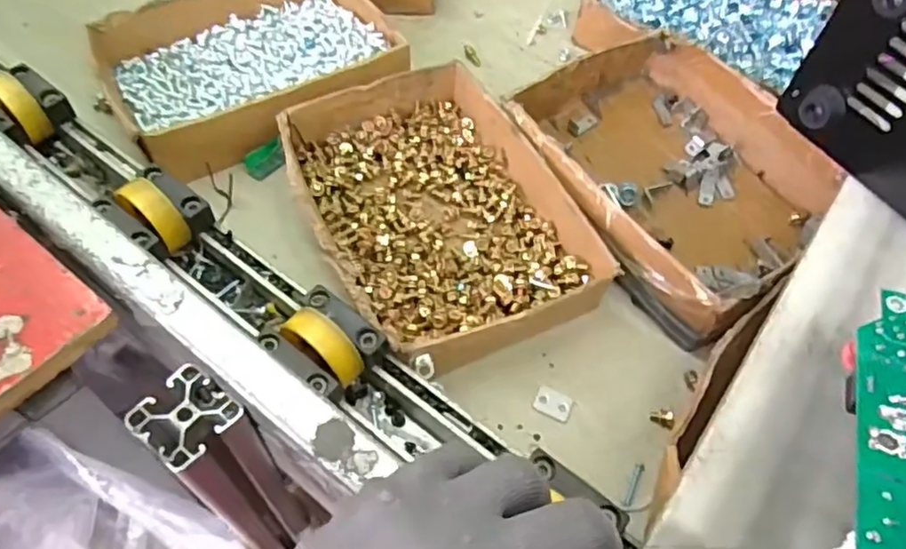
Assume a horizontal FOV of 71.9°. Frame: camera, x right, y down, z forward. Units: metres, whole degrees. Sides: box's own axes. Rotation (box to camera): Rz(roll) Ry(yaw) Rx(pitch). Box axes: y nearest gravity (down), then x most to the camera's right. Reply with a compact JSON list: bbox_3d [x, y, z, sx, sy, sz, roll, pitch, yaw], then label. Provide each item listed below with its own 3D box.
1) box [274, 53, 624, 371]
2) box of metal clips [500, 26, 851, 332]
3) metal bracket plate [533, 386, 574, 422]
[{"bbox_3d":[-0.010,-0.042,0.415,0.155,0.041,0.226,-24,61,-19],"label":"box"},{"bbox_3d":[0.160,-0.074,0.449,0.185,0.053,0.216,-30,63,-22],"label":"box of metal clips"},{"bbox_3d":[0.060,0.077,0.372,0.022,0.004,0.016,25,58,12],"label":"metal bracket plate"}]

